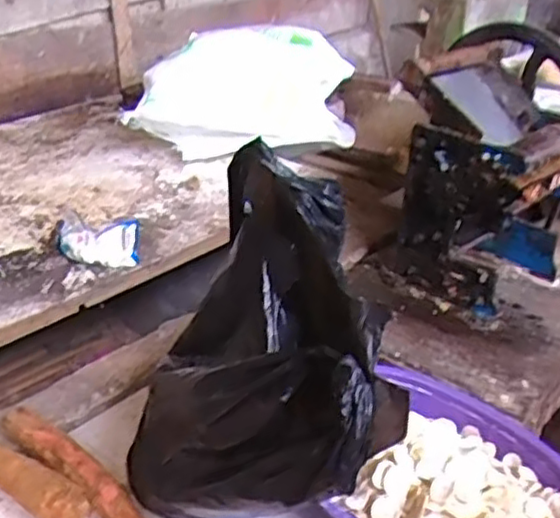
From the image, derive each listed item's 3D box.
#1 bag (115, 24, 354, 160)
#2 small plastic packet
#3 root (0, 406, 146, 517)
[{"bbox_3d":[-0.055,-0.375,1.503,0.517,0.206,0.329,-6,27,-18],"label":"bag"},{"bbox_3d":[-0.270,-0.019,1.051,0.125,0.072,0.035,2,26,-2],"label":"small plastic packet"},{"bbox_3d":[-0.195,0.216,0.701,0.249,0.028,0.036,23,38,35],"label":"root"}]

